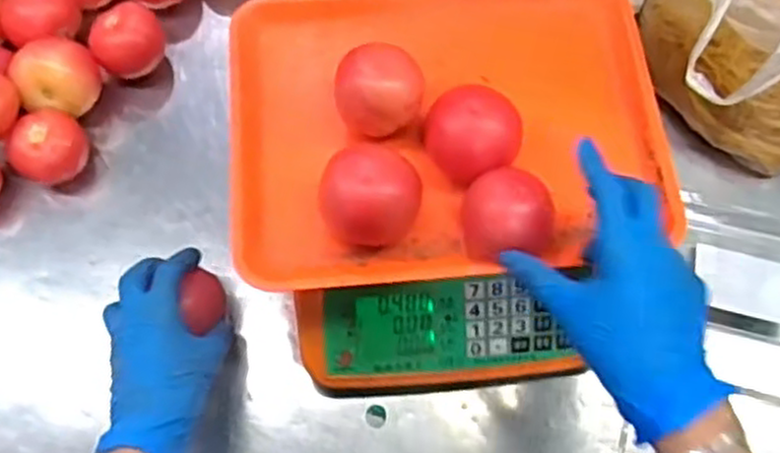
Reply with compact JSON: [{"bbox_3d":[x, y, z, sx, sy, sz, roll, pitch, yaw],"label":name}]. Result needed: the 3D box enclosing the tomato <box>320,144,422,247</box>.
[{"bbox_3d":[-0.012,-0.019,0.492,0.061,0.049,0.057,0,68,1],"label":"tomato"}]

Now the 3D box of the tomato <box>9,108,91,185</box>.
[{"bbox_3d":[-0.283,-0.065,0.638,0.061,0.052,0.052,-33,72,-12],"label":"tomato"}]

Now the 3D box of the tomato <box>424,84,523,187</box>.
[{"bbox_3d":[0.054,-0.061,0.505,0.061,0.048,0.056,0,68,1],"label":"tomato"}]

